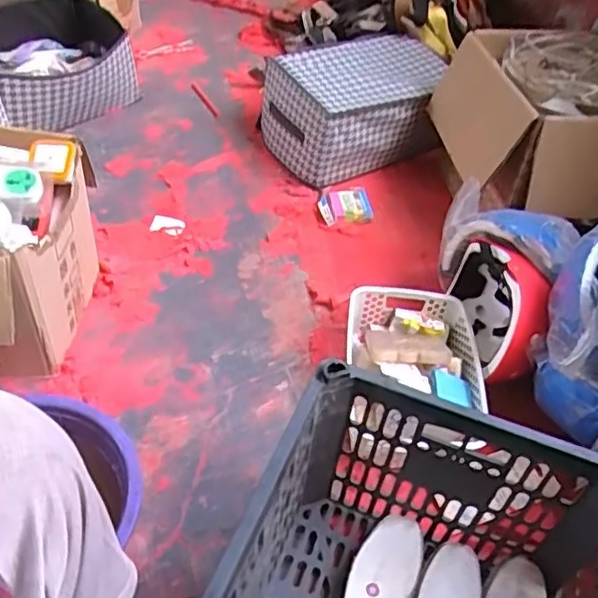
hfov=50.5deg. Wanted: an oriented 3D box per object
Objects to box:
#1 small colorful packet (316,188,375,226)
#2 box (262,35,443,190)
[{"bbox_3d":[0.099,-0.192,1.337,0.112,0.037,0.091,-3,45,-10],"label":"small colorful packet"},{"bbox_3d":[0.144,-0.429,1.439,0.399,0.195,0.252,-19,50,-23],"label":"box"}]

